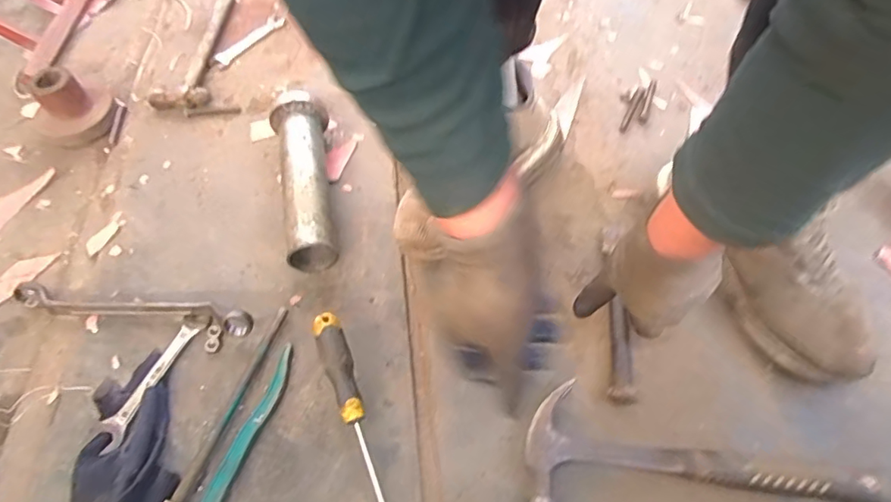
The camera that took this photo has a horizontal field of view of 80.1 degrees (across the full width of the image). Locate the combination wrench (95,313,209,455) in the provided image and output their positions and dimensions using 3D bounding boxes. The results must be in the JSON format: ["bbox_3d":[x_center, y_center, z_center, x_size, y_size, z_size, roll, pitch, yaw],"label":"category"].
[{"bbox_3d":[-0.327,0.140,0.589,0.032,0.016,0.165,16,61,14],"label":"combination wrench"}]

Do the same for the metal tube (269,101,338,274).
[{"bbox_3d":[-0.186,-0.087,0.696,0.067,0.071,0.234,-11,58,-3],"label":"metal tube"}]

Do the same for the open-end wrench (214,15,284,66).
[{"bbox_3d":[-0.340,-0.369,0.921,0.033,0.008,0.144,28,64,20],"label":"open-end wrench"}]

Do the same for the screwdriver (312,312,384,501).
[{"bbox_3d":[-0.087,0.172,0.527,0.028,0.022,0.230,-19,76,-8],"label":"screwdriver"}]

